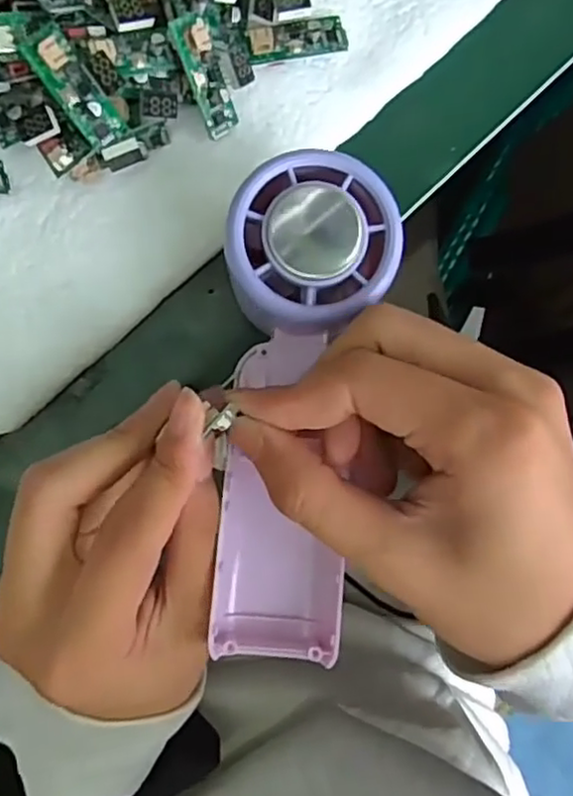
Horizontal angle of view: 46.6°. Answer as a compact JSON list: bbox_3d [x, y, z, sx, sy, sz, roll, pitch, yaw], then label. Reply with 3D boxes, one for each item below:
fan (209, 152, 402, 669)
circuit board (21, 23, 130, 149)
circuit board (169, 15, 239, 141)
[{"bbox_3d":[0.004,0.005,0.221,0.050,0.025,0.163,3,99,-6],"label":"fan"},{"bbox_3d":[-0.069,-0.101,0.217,0.014,0.008,0.037,-37,122,-2],"label":"circuit board"},{"bbox_3d":[-0.028,-0.112,0.233,0.013,0.008,0.039,-25,127,-4],"label":"circuit board"}]

